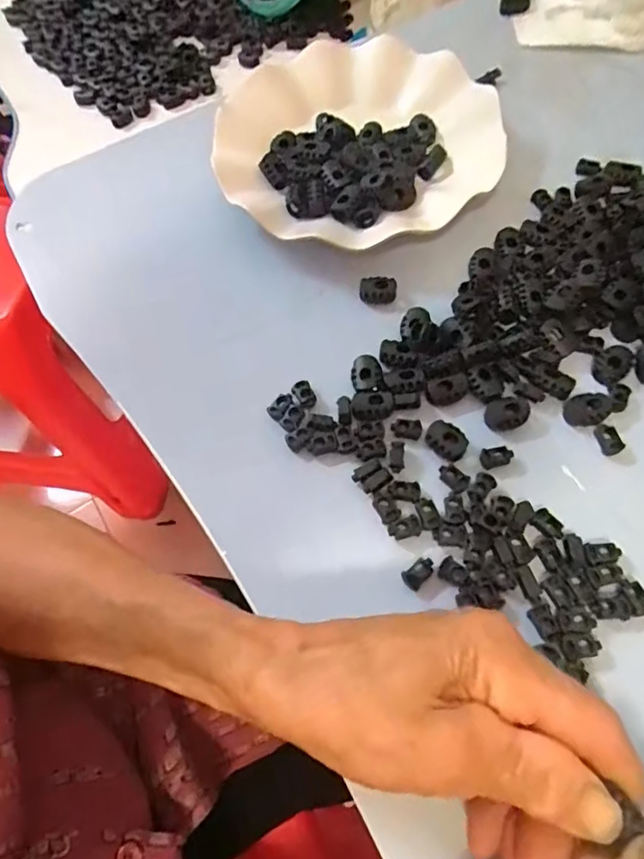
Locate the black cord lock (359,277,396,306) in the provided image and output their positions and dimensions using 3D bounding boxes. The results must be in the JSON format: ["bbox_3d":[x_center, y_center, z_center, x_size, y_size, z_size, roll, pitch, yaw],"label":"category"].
[{"bbox_3d":[0.032,-0.080,0.322,0.021,0.012,0.018,0,63,3],"label":"black cord lock"}]

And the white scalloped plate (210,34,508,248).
[{"bbox_3d":[0.023,-0.186,0.362,0.174,0.030,0.170,-1,63,2],"label":"white scalloped plate"}]

